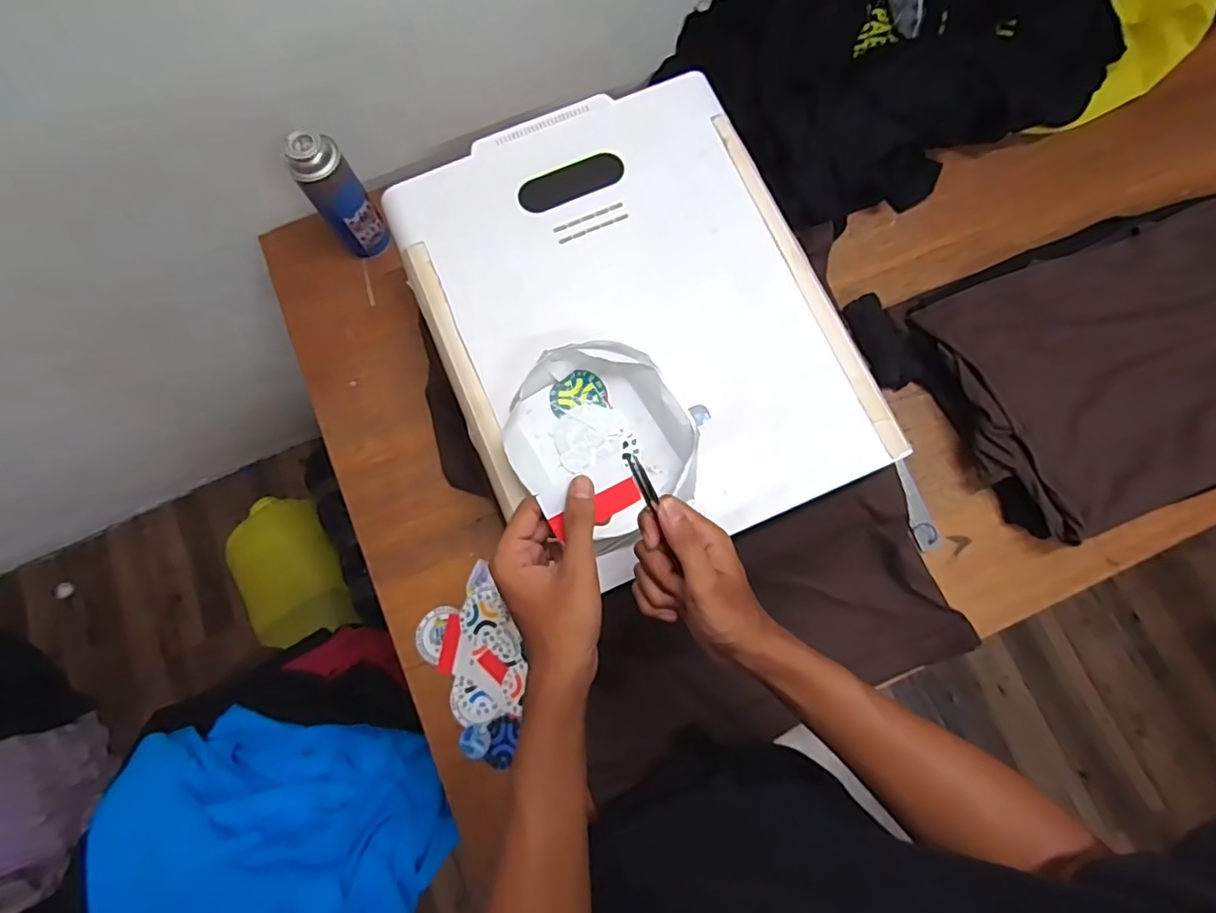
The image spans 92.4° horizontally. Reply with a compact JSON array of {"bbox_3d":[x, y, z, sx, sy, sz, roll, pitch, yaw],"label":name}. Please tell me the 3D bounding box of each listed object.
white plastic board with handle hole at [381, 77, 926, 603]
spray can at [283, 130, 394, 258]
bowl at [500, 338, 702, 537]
[{"bbox_3d":[0.021,-0.151,0.616,0.392,0.024,0.501,-23,78,-6],"label":"white plastic board with handle hole"},{"bbox_3d":[-0.336,-0.323,0.745,0.065,0.176,0.057,-33,79,-8],"label":"spray can"},{"bbox_3d":[-0.009,-0.018,0.562,0.162,0.053,0.178,0,77,0],"label":"bowl"}]

